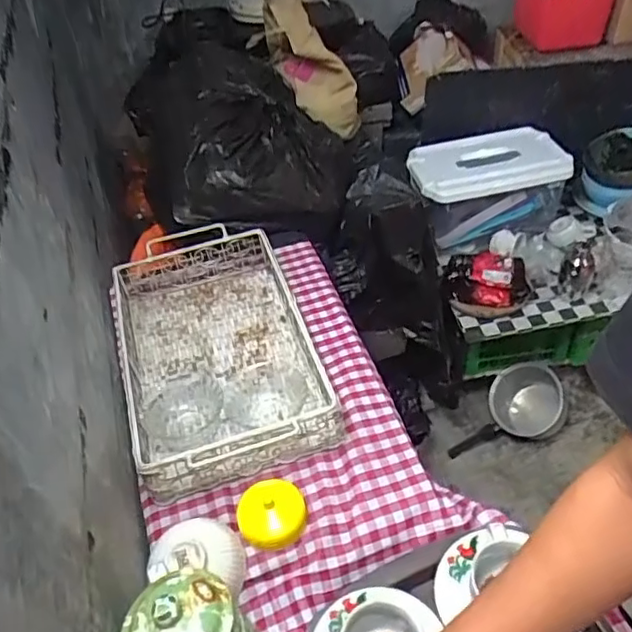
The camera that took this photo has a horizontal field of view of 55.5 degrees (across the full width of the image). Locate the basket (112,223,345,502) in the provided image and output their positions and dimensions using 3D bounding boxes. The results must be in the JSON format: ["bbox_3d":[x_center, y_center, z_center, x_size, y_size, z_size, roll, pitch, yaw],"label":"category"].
[{"bbox_3d":[-0.147,0.040,0.885,0.255,0.085,0.427,-16,44,-10],"label":"basket"}]

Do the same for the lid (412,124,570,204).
[{"bbox_3d":[0.449,-0.408,1.585,0.406,0.027,0.196,-13,60,-5],"label":"lid"}]

